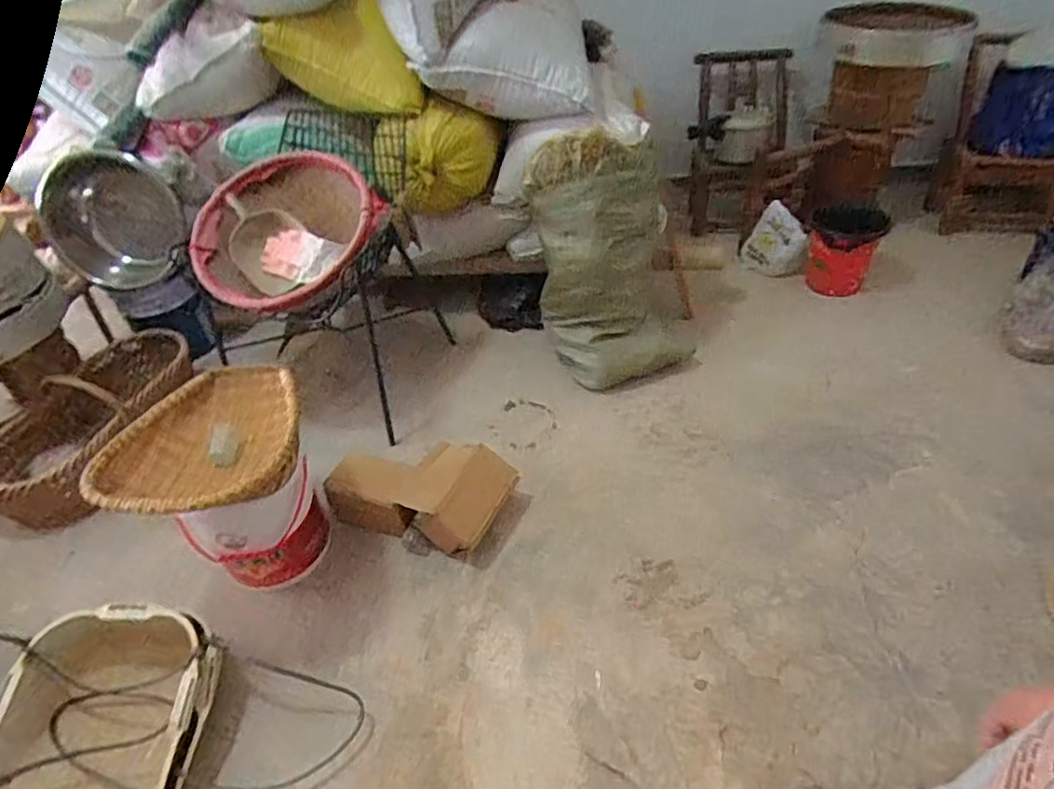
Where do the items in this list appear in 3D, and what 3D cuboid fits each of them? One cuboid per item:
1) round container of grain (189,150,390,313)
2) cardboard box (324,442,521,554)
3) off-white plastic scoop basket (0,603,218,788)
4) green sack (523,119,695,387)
[{"bbox_3d":[-0.630,-0.419,1.715,0.494,0.200,0.421,-28,73,-6],"label":"round container of grain"},{"bbox_3d":[-0.256,0.229,1.528,0.413,0.142,0.234,14,45,17],"label":"cardboard box"},{"bbox_3d":[-0.778,0.606,1.154,0.371,0.153,0.392,-4,43,-2],"label":"off-white plastic scoop basket"},{"bbox_3d":[0.241,-0.378,1.810,0.453,0.650,0.378,-5,43,-3],"label":"green sack"}]

